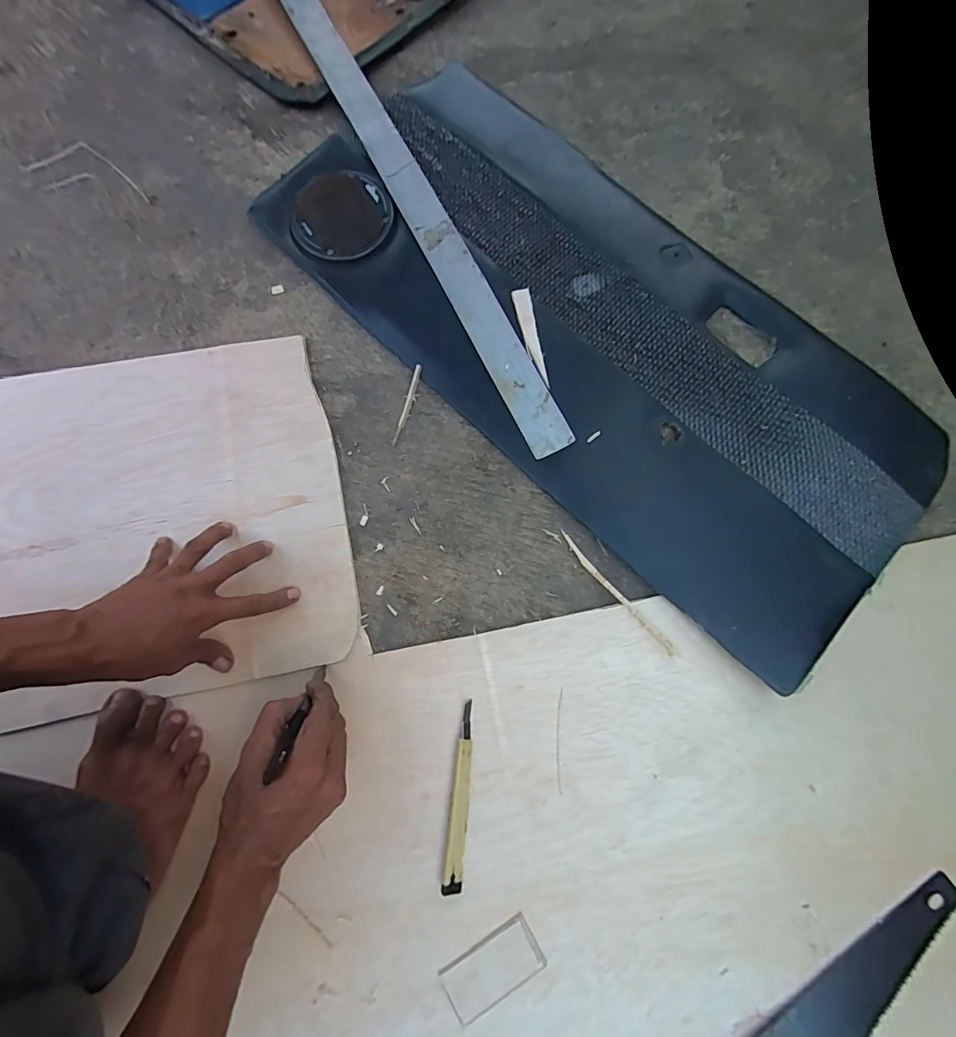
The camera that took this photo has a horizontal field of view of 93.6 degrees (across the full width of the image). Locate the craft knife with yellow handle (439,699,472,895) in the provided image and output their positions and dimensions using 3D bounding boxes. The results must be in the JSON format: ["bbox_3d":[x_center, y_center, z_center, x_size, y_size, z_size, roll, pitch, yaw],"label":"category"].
[{"bbox_3d":[-0.018,0.266,0.433,0.020,0.013,0.160,5,77,-1],"label":"craft knife with yellow handle"}]

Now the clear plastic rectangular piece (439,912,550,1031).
[{"bbox_3d":[0.014,0.405,0.403,0.087,0.007,0.048,-29,80,-8],"label":"clear plastic rectangular piece"}]

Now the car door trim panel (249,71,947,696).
[{"bbox_3d":[0.146,-0.232,0.536,0.799,0.029,0.391,43,79,8],"label":"car door trim panel"}]

